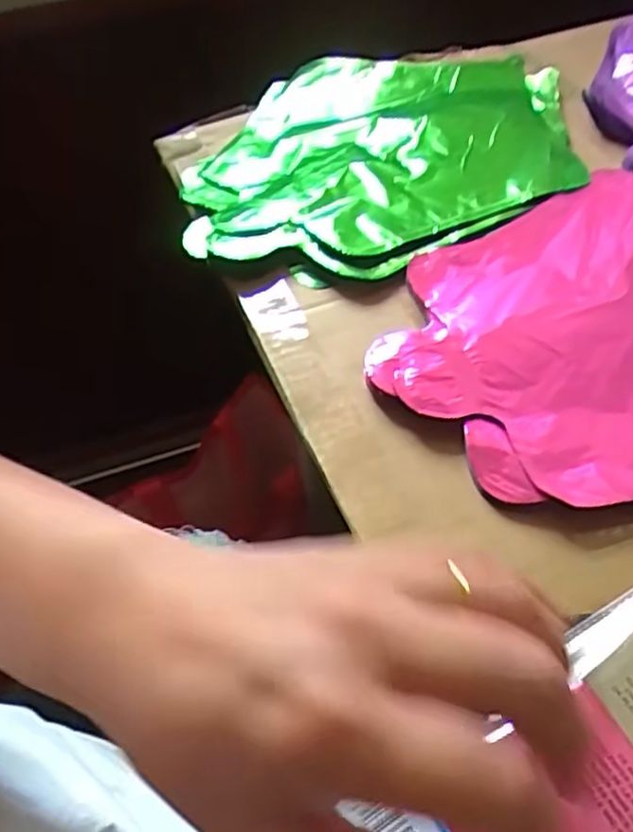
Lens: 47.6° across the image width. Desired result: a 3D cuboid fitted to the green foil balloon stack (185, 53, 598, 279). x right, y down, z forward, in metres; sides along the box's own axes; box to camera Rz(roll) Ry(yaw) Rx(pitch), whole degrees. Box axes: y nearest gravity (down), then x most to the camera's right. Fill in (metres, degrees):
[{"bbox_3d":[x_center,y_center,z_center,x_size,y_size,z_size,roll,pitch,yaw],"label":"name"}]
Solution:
[{"bbox_3d":[0.047,-0.182,0.484,0.237,0.023,0.273,3,50,7],"label":"green foil balloon stack"}]

